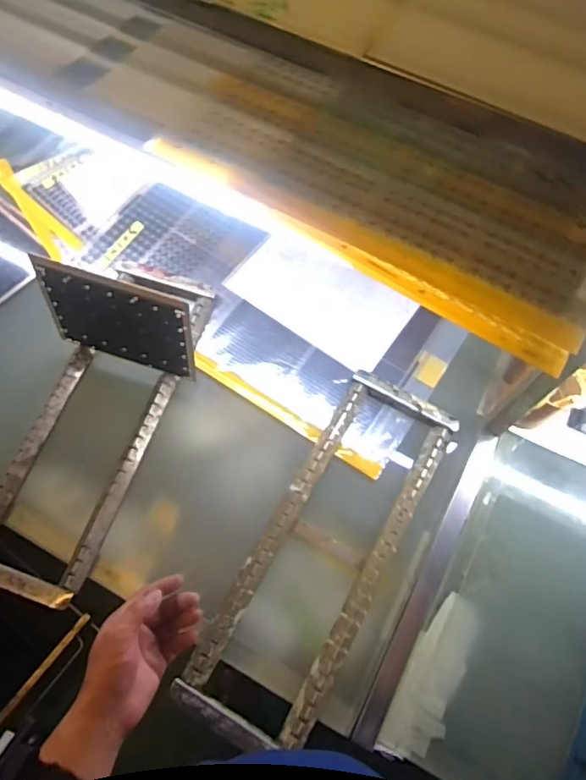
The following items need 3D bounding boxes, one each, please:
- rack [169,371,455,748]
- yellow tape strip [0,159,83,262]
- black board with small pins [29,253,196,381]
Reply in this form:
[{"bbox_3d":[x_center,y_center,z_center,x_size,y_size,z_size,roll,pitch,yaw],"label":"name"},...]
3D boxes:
[{"bbox_3d":[0.054,0.220,0.774,0.179,0.050,0.530,27,69,15],"label":"rack"},{"bbox_3d":[-0.498,-0.344,1.003,0.060,0.008,0.279,-40,75,-16],"label":"yellow tape strip"},{"bbox_3d":[-0.257,-0.099,0.790,0.235,0.185,0.012,19,55,4],"label":"black board with small pins"}]

